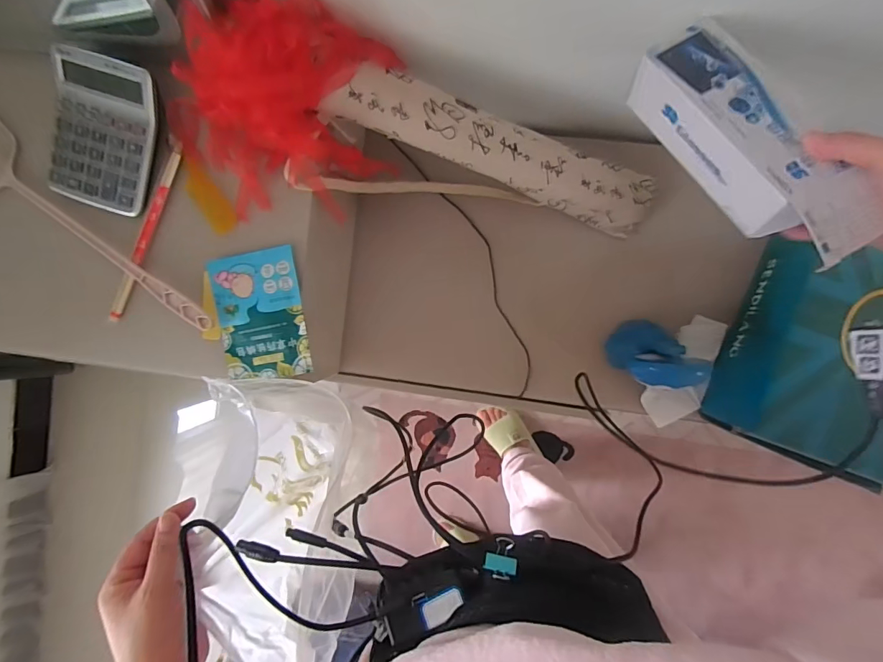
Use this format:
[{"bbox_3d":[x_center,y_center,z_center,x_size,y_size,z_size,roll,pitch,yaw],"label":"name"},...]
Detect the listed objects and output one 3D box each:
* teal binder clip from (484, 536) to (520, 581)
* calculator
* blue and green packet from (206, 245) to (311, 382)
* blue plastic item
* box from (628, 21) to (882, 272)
[{"bbox_3d":[0.050,0.185,0.358,0.027,0.022,0.028,16,96,4],"label":"teal binder clip"},{"bbox_3d":[-0.403,-0.234,0.530,0.127,0.032,0.166,16,96,4],"label":"calculator"},{"bbox_3d":[-0.219,-0.018,0.539,0.106,0.012,0.149,-9,94,6],"label":"blue and green packet"},{"bbox_3d":[0.282,0.030,0.596,0.087,0.156,0.073,26,97,3],"label":"blue plastic item"},{"bbox_3d":[0.271,-0.162,0.393,0.074,0.056,0.234,-33,72,7],"label":"box"}]

